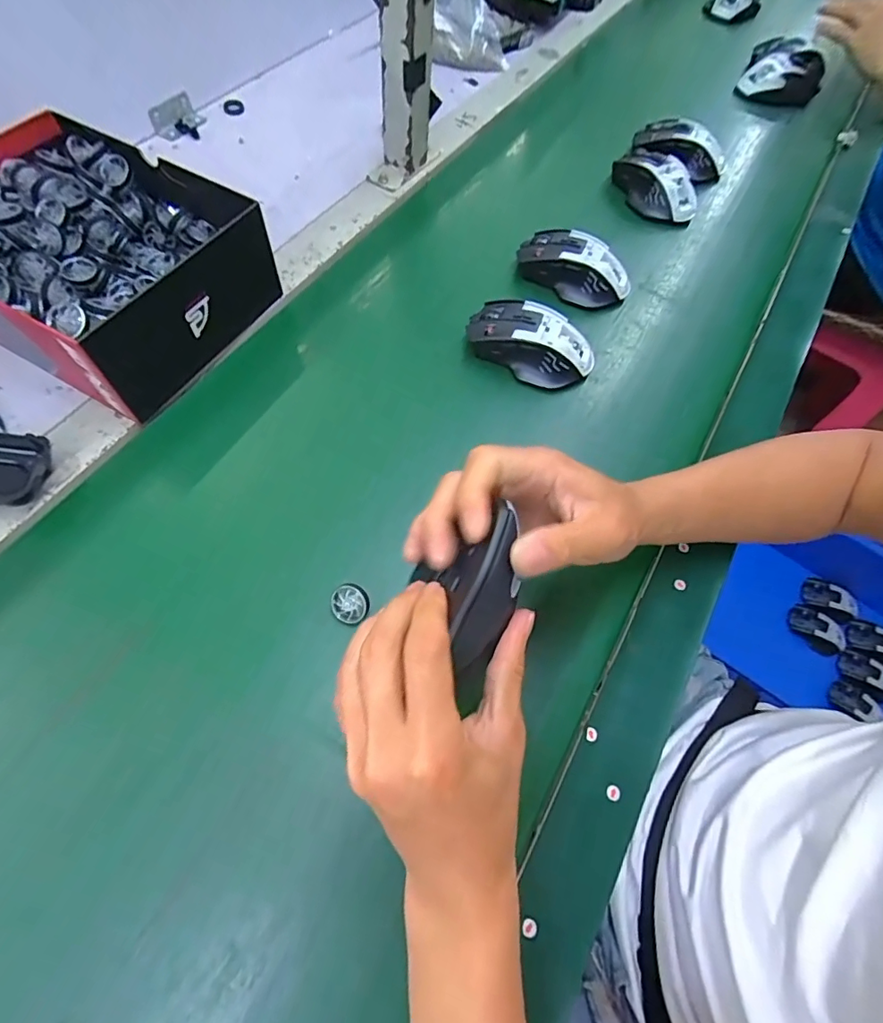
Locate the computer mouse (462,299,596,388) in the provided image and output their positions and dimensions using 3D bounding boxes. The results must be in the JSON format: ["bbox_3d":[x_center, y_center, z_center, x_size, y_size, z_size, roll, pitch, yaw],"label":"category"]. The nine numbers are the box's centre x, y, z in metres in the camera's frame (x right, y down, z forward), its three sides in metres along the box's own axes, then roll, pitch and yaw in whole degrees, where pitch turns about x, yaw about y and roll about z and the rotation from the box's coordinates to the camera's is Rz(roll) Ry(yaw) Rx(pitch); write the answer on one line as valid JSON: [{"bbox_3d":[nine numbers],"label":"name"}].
[{"bbox_3d":[0.081,-0.155,0.448,0.113,0.040,0.064,19,64,6],"label":"computer mouse"}]

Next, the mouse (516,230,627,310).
[{"bbox_3d":[0.133,-0.244,0.501,0.116,0.035,0.065,28,65,10],"label":"mouse"}]

